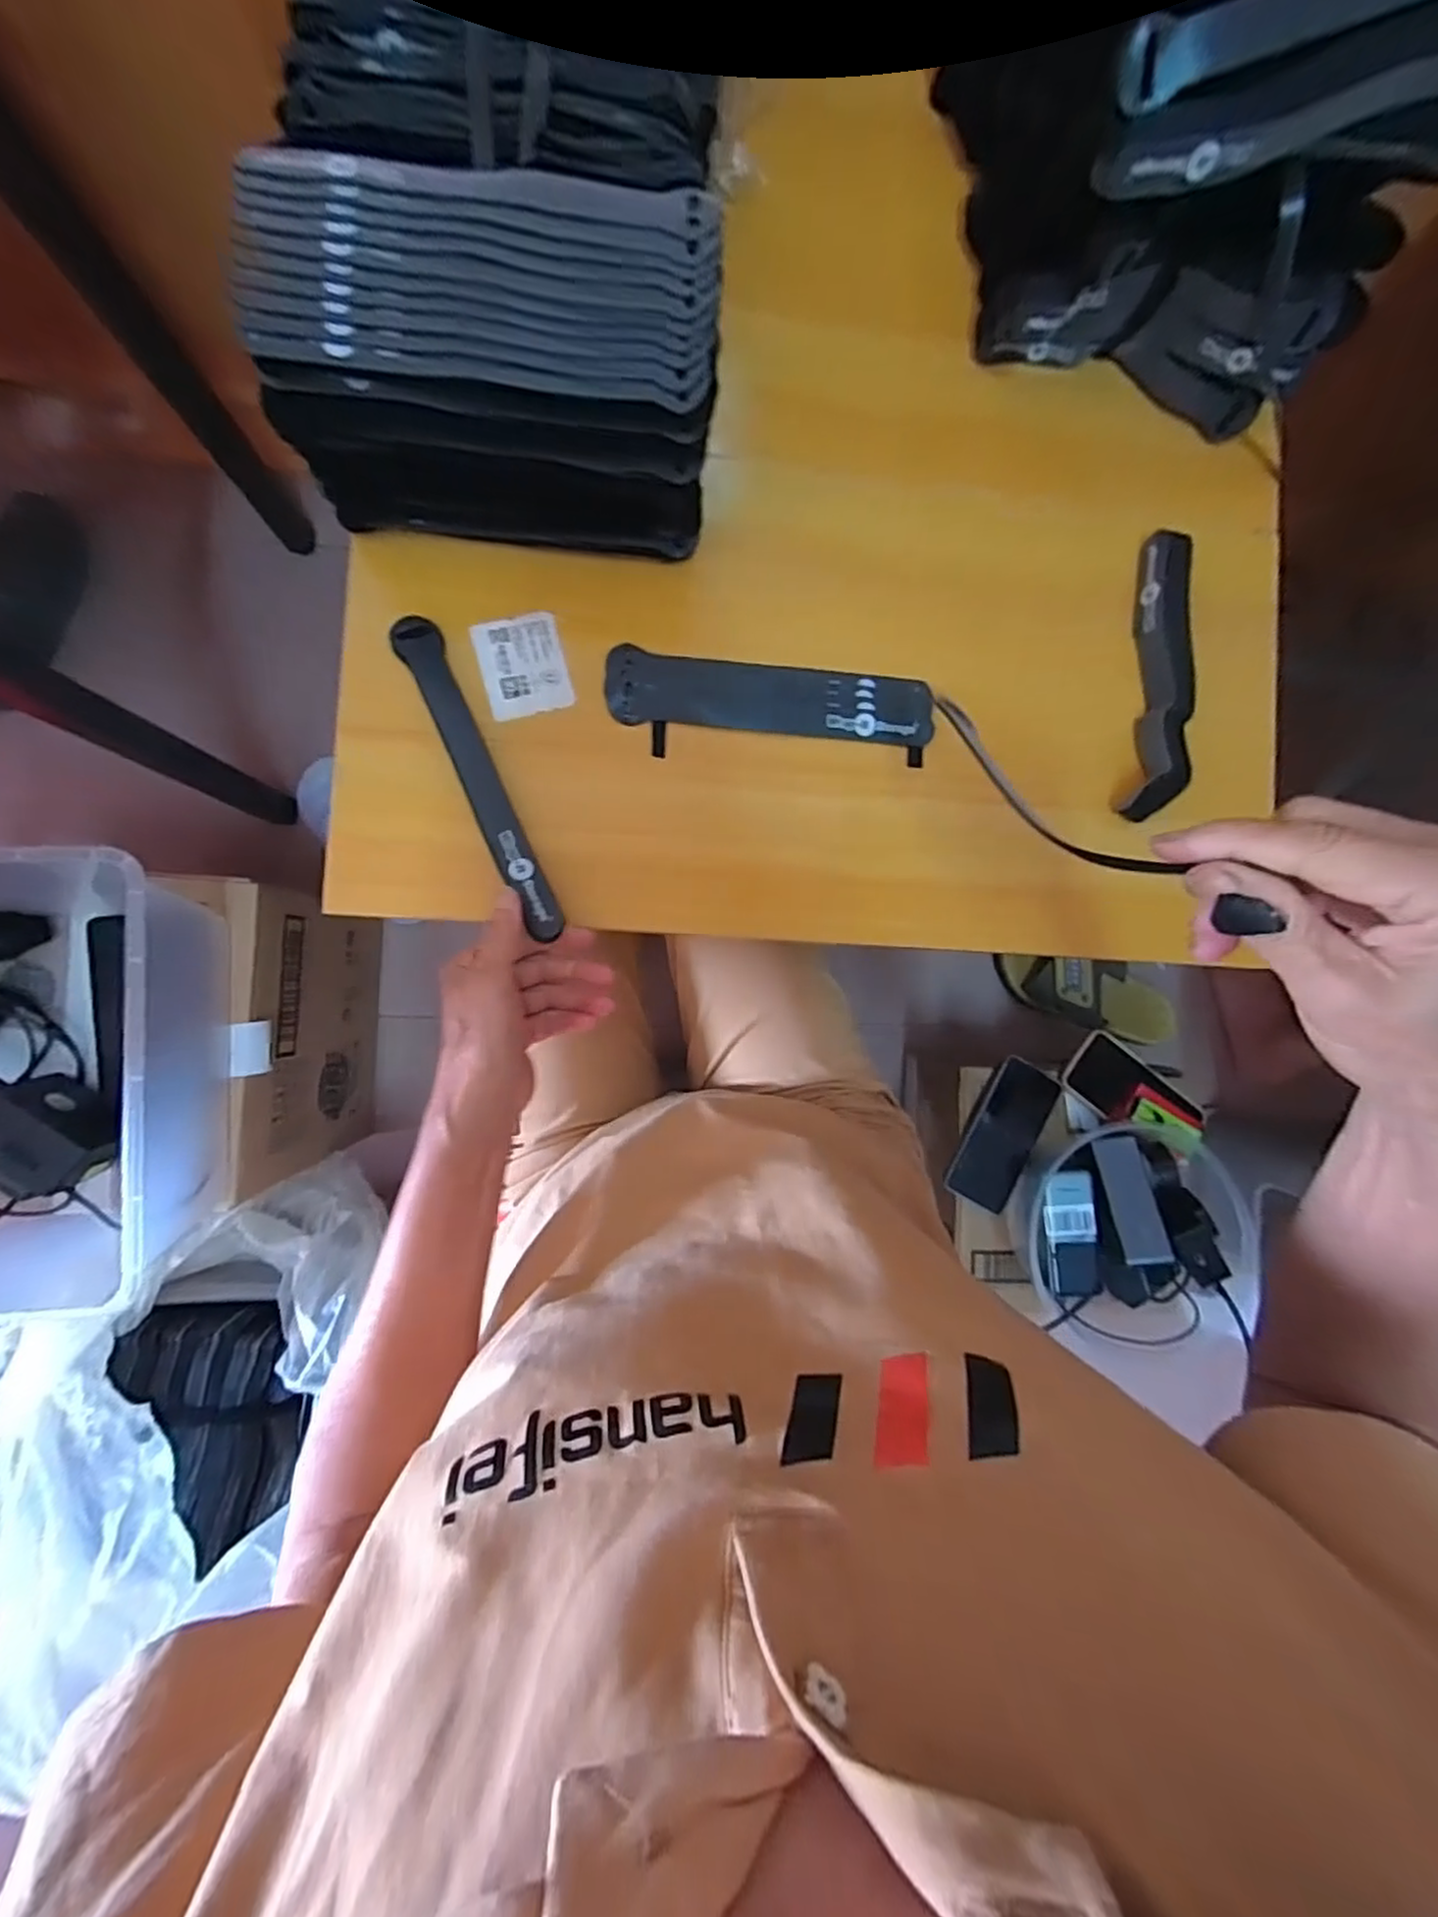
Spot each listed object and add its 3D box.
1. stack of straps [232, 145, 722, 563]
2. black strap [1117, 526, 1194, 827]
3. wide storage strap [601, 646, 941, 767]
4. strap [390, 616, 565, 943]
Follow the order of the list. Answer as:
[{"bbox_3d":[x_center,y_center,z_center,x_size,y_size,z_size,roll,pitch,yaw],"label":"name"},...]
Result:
[{"bbox_3d":[-0.105,-0.289,0.347,0.202,0.117,0.129,0,88,-6],"label":"stack of straps"},{"bbox_3d":[0.285,-0.180,0.441,0.034,0.028,0.187,7,88,-6],"label":"black strap"},{"bbox_3d":[0.033,-0.154,0.421,0.198,0.009,0.053,4,88,-6],"label":"wide storage strap"},{"bbox_3d":[-0.137,-0.105,0.393,0.023,0.016,0.197,-24,87,-6],"label":"strap"}]

